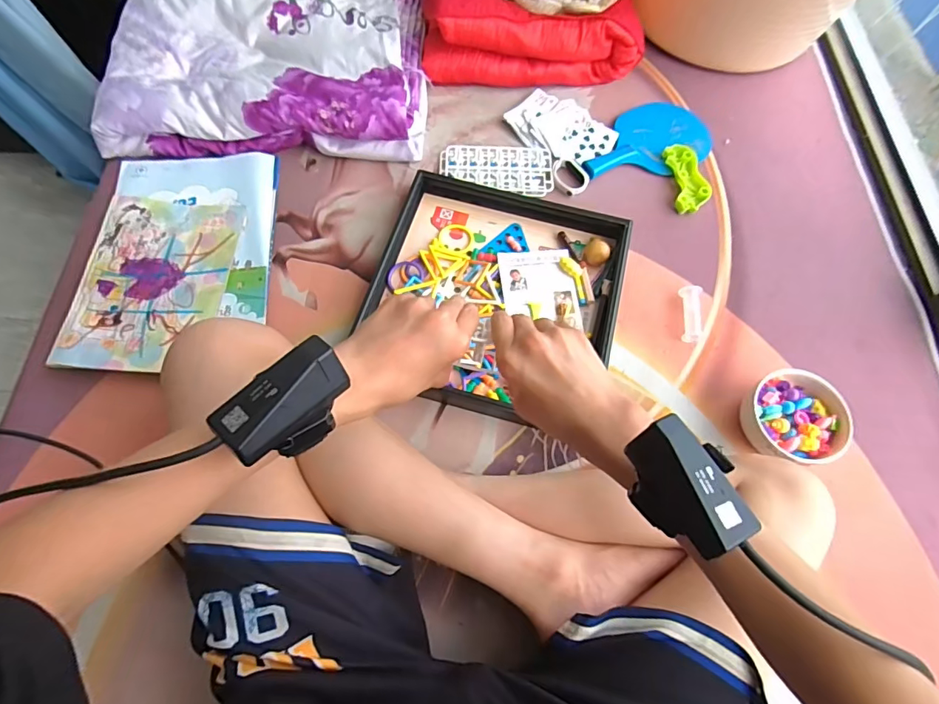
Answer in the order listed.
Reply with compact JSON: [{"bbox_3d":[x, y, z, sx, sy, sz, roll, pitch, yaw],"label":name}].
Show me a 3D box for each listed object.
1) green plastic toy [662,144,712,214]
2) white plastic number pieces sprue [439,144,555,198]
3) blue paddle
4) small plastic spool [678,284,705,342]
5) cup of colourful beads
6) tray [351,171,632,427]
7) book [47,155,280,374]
[{"bbox_3d":[0.323,-0.258,0.699,0.053,0.014,0.114,-6,70,-3],"label":"green plastic toy"},{"bbox_3d":[0.041,-0.274,0.697,0.164,0.005,0.083,5,69,1],"label":"white plastic number pieces sprue"},{"bbox_3d":[0.267,-0.320,0.724,0.226,0.020,0.131,-30,73,-11],"label":"blue paddle"},{"bbox_3d":[0.290,-0.050,0.613,0.028,0.024,0.076,3,69,0],"label":"small plastic spool"},{"bbox_3d":[0.369,0.075,0.547,0.102,0.053,0.105,0,69,0],"label":"cup of colourful beads"},{"bbox_3d":[0.036,-0.085,0.609,0.298,0.034,0.302,14,70,5],"label":"tray"},{"bbox_3d":[-0.370,-0.129,0.610,0.219,0.017,0.324,0,67,-6],"label":"book"}]

